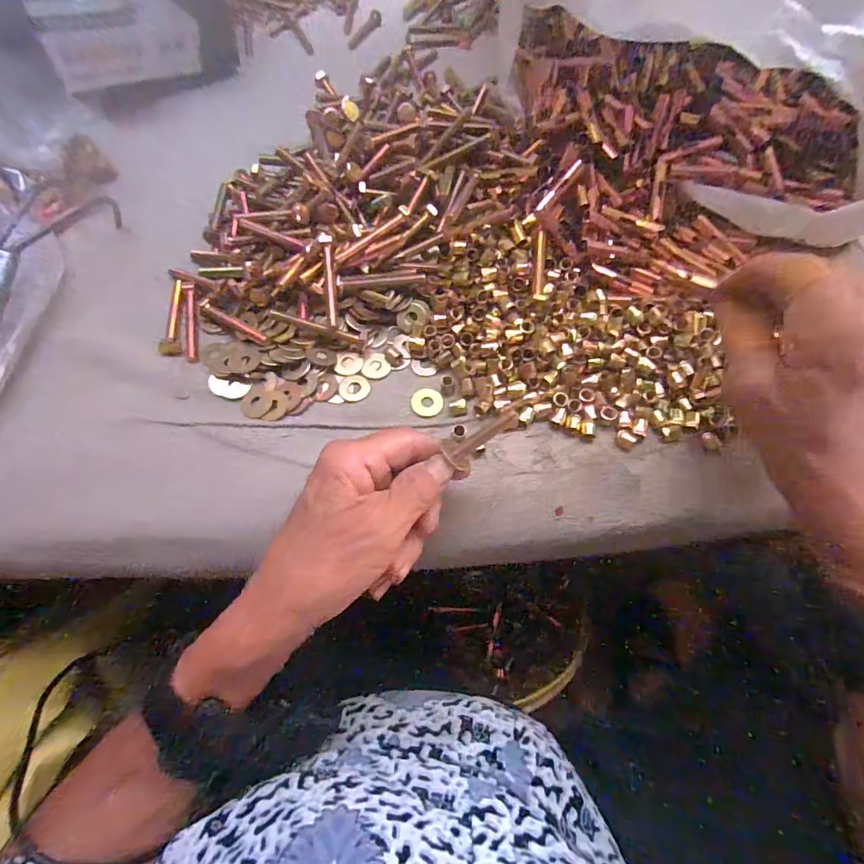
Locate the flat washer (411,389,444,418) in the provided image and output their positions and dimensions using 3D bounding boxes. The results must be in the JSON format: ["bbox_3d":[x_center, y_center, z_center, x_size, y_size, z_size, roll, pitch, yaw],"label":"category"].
[{"bbox_3d":[-0.003,-0.021,0.295,0.021,0.004,0.020,-2,65,1],"label":"flat washer"}]

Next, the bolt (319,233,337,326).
[{"bbox_3d":[-0.070,-0.104,0.299,0.007,0.009,0.065,-6,83,-1],"label":"bolt"}]

